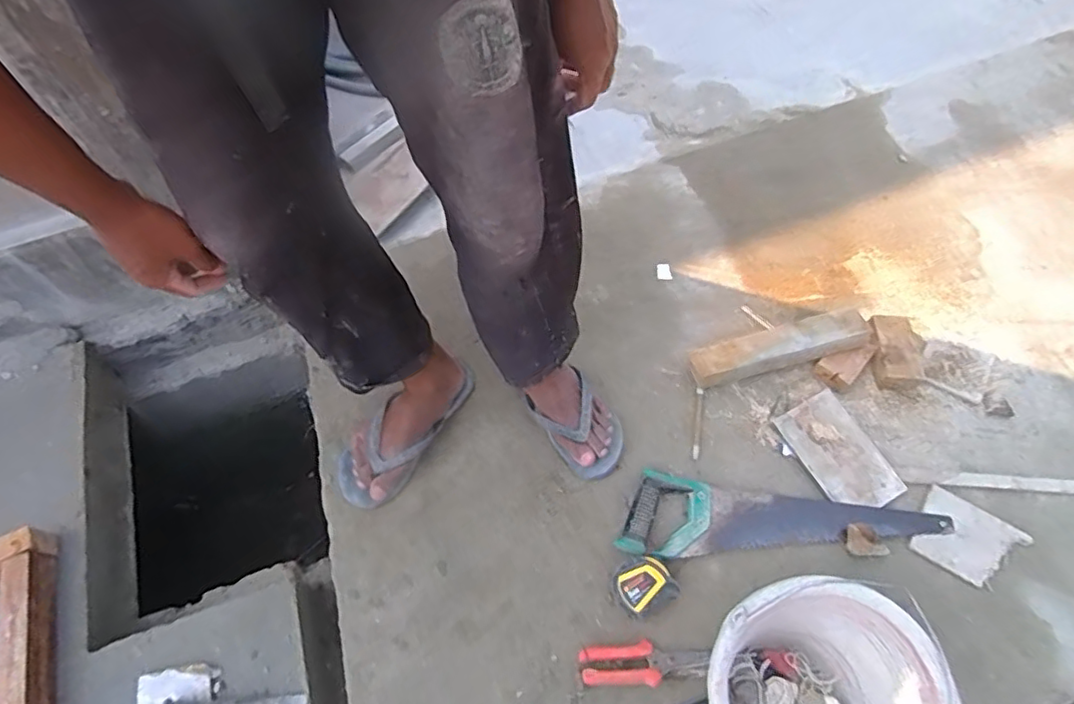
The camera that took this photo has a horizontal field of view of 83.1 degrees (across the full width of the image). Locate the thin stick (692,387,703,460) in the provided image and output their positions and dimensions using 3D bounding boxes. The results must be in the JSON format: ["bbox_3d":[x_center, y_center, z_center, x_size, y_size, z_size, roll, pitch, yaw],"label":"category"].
[{"bbox_3d":[0.242,0.107,0.913,0.012,0.008,0.113,8,61,6],"label":"thin stick"}]

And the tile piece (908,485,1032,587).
[{"bbox_3d":[0.588,0.254,0.824,0.130,0.013,0.103,30,65,17],"label":"tile piece"}]

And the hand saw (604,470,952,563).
[{"bbox_3d":[0.338,0.231,0.829,0.435,0.023,0.112,2,60,3],"label":"hand saw"}]

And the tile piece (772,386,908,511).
[{"bbox_3d":[0.435,0.146,0.876,0.102,0.008,0.170,-28,69,-9],"label":"tile piece"}]

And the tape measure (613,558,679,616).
[{"bbox_3d":[0.140,0.304,0.786,0.070,0.027,0.068,-26,63,-13],"label":"tape measure"}]

